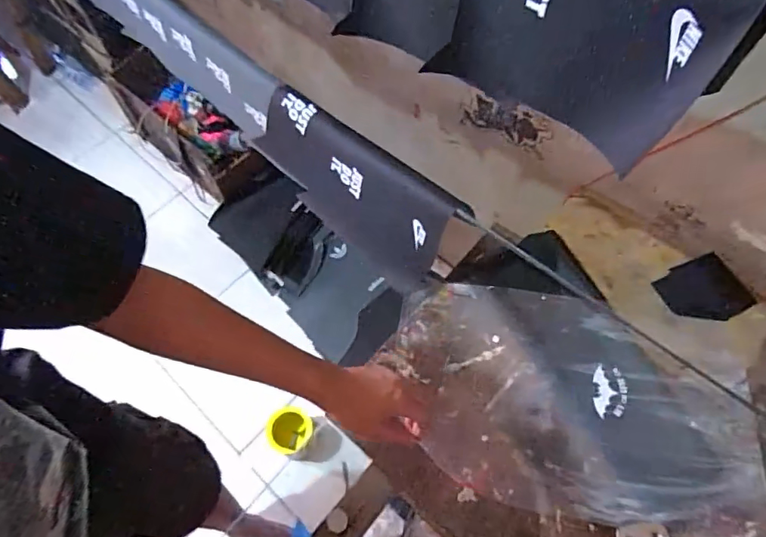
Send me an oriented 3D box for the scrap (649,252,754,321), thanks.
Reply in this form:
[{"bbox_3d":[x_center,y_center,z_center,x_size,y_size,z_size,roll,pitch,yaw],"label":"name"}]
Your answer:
[{"bbox_3d":[0.496,0.035,0.787,0.131,0.007,0.103,-16,57,-10],"label":"scrap"}]

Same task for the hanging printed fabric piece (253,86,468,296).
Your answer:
[{"bbox_3d":[-0.060,-0.132,0.820,0.393,0.190,0.032,38,44,21],"label":"hanging printed fabric piece"}]

